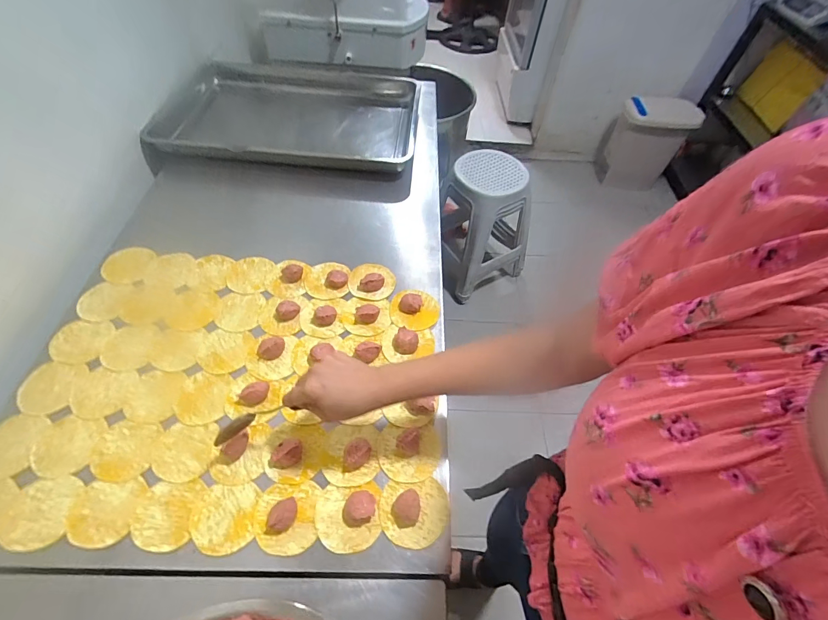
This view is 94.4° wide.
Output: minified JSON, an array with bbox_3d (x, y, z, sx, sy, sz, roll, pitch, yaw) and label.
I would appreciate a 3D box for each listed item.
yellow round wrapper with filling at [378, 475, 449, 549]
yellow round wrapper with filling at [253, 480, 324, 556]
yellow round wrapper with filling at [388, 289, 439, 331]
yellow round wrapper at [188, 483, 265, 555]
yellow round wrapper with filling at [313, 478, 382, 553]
[{"bbox_3d":[0.001,0.245,0.468,0.083,0.023,0.073,-3,54,-6],"label":"yellow round wrapper with filling"},{"bbox_3d":[-0.154,0.244,0.456,0.074,0.024,0.077,1,54,-3],"label":"yellow round wrapper with filling"},{"bbox_3d":[0.001,-0.003,0.650,0.081,0.019,0.076,2,54,-2],"label":"yellow round wrapper with filling"},{"bbox_3d":[-0.229,0.249,0.461,0.077,0.004,0.075,2,54,-2],"label":"yellow round wrapper"},{"bbox_3d":[-0.080,0.245,0.459,0.078,0.023,0.075,2,54,-2],"label":"yellow round wrapper with filling"}]

